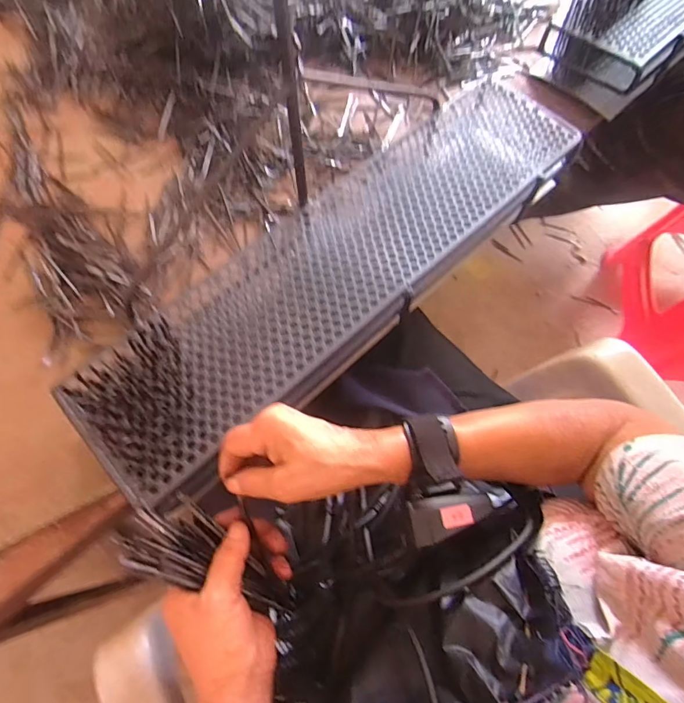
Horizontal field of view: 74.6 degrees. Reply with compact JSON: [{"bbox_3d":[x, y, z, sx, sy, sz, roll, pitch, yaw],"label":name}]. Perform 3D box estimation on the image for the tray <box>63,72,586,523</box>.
[{"bbox_3d":[0.014,-0.106,0.473,0.604,0.060,0.177,-41,76,-16],"label":"tray"}]

